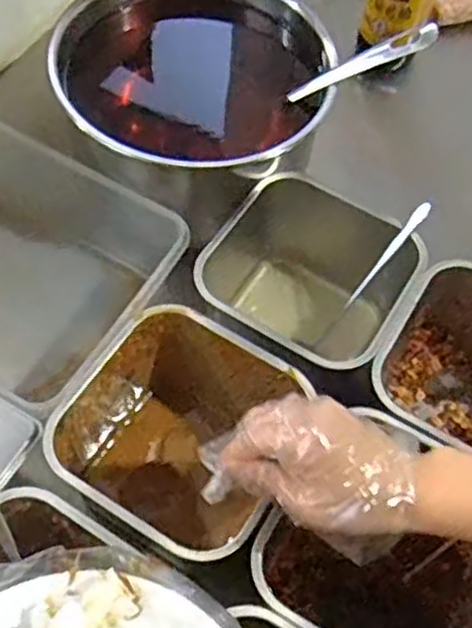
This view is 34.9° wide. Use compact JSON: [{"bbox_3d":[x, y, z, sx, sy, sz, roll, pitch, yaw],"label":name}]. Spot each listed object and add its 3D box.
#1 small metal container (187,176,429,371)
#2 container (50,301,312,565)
[{"bbox_3d":[0.049,-0.017,0.661,0.177,0.114,0.161,30,61,13],"label":"small metal container"},{"bbox_3d":[-0.040,0.102,0.570,0.164,0.109,0.167,28,60,12],"label":"container"}]

